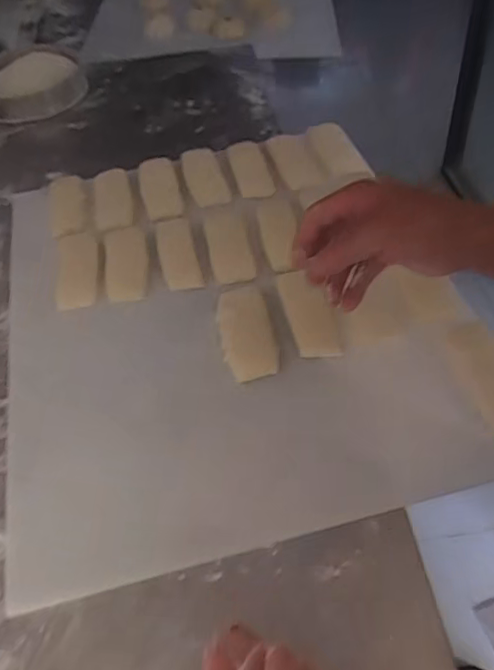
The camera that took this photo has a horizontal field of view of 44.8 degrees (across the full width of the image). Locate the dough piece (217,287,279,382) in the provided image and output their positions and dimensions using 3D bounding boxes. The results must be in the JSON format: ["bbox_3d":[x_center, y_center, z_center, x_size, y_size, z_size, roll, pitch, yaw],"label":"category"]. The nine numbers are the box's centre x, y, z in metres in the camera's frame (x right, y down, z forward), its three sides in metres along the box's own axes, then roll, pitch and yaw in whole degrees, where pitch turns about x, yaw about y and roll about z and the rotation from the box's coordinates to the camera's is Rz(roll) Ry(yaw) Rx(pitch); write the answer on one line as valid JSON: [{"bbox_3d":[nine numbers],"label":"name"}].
[{"bbox_3d":[0.000,-0.005,0.653,0.055,0.007,0.124,-11,49,-3],"label":"dough piece"}]

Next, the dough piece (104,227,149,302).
[{"bbox_3d":[-0.150,-0.093,0.745,0.054,0.015,0.124,-11,49,-3],"label":"dough piece"}]

